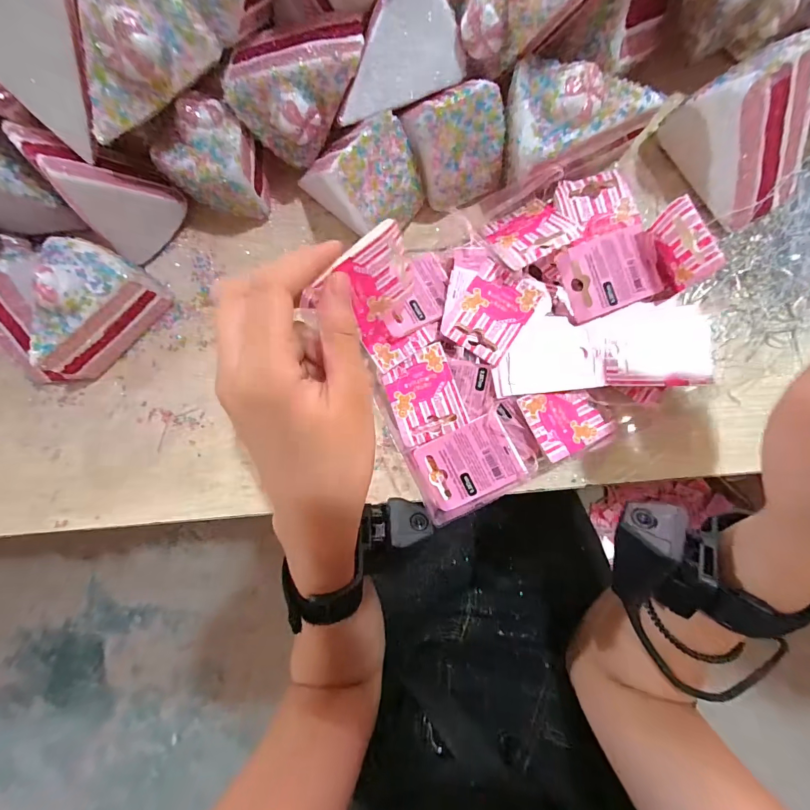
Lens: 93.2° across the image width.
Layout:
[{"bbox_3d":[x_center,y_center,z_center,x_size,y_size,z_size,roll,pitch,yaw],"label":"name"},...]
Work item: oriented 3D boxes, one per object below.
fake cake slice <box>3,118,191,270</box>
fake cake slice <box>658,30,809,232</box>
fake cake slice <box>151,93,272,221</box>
[{"bbox_3d":[-0.198,-0.140,0.255,0.044,0.087,0.063,33,89,8],"label":"fake cake slice"},{"bbox_3d":[0.210,-0.162,0.229,0.054,0.061,0.085,-29,83,3],"label":"fake cake slice"},{"bbox_3d":[-0.127,-0.162,0.263,0.060,0.062,0.057,-39,82,2],"label":"fake cake slice"}]

